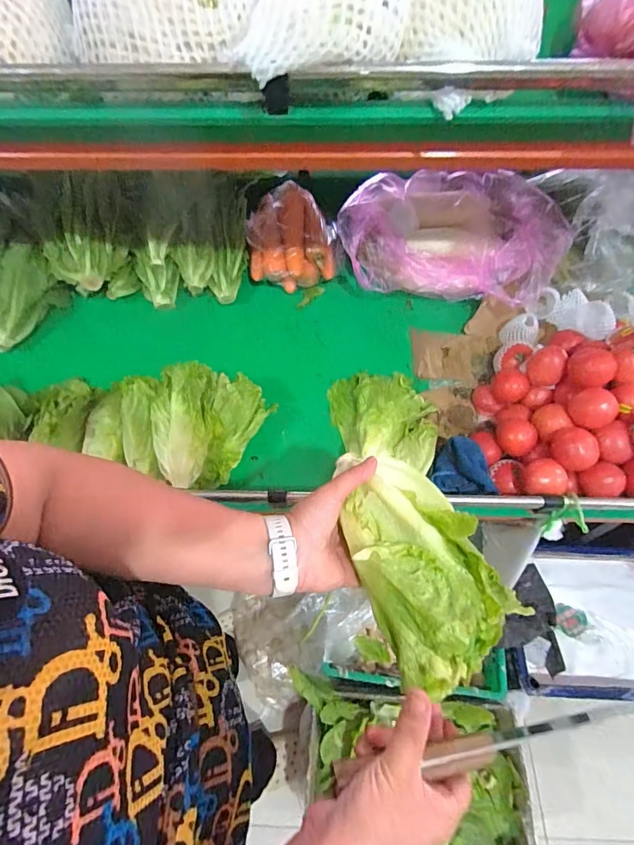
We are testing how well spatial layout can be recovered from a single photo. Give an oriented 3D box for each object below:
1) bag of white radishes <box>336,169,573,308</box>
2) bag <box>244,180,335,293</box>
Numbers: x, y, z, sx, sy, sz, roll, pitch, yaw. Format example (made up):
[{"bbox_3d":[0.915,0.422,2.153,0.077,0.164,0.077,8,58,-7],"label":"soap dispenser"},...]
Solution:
[{"bbox_3d":[0.271,-0.392,0.899,0.439,0.144,0.209,8,58,5],"label":"bag of white radishes"},{"bbox_3d":[-0.055,-0.433,0.974,0.199,0.095,0.257,-5,58,-3],"label":"bag"}]

